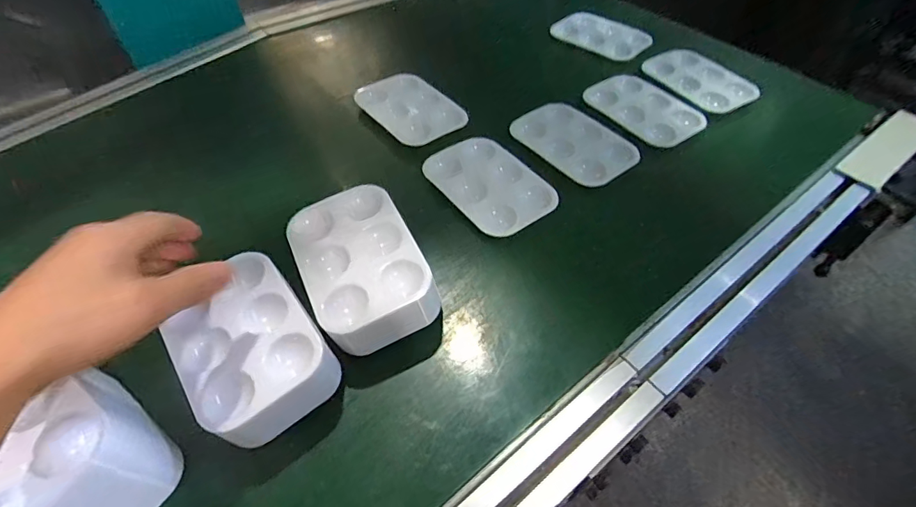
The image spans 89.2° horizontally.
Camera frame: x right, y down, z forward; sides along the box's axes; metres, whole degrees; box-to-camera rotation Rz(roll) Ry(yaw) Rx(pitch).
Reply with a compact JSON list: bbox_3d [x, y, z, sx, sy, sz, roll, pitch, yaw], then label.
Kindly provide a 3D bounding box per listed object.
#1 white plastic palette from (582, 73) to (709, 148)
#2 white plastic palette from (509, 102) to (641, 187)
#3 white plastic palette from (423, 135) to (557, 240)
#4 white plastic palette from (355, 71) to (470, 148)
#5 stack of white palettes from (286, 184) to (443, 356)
[{"bbox_3d":[0.210,-0.169,0.535,0.090,0.011,0.132,-29,58,-21],"label":"white plastic palette"},{"bbox_3d":[0.123,-0.122,0.488,0.086,0.008,0.125,-29,58,-21],"label":"white plastic palette"},{"bbox_3d":[0.030,-0.070,0.445,0.085,0.007,0.122,-31,58,-22],"label":"white plastic palette"},{"bbox_3d":[-0.054,-0.166,0.524,0.086,0.005,0.125,-32,59,-23],"label":"white plastic palette"},{"bbox_3d":[-0.076,0.011,0.372,0.091,0.051,0.129,-23,56,-18],"label":"stack of white palettes"}]

